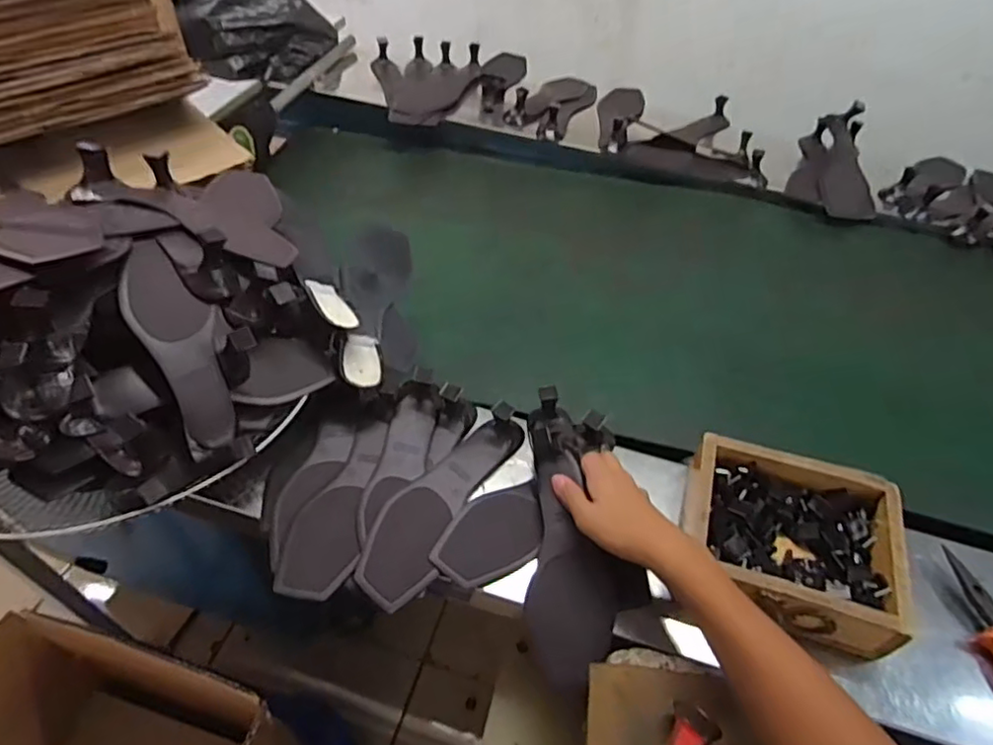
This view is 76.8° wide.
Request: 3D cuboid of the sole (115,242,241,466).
[{"bbox_3d":[-0.279,-0.027,0.557,0.062,0.029,0.197,-22,90,-22],"label":"sole"}]

